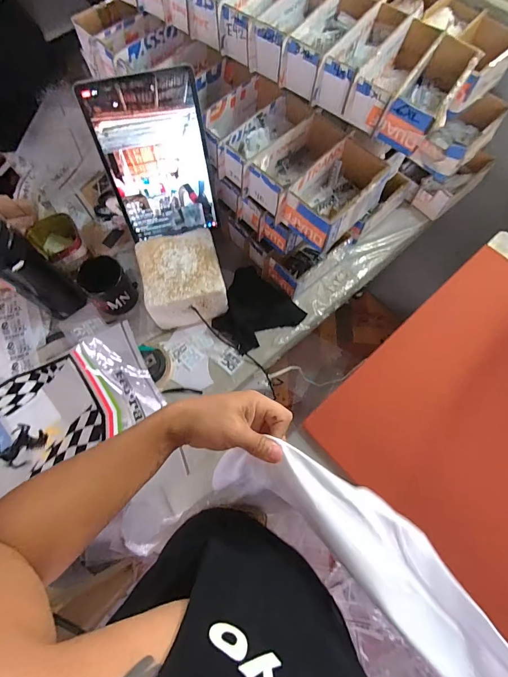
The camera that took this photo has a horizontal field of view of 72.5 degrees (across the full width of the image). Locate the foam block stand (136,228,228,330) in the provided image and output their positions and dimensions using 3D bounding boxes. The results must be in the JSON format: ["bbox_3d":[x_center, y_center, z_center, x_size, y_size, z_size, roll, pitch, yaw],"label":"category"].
[{"bbox_3d":[-0.128,-0.102,0.652,0.141,0.111,0.148,-13,71,-5],"label":"foam block stand"}]

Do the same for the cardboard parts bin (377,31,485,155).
[{"bbox_3d":[0.264,-0.365,0.527,0.078,0.081,0.160,31,73,11],"label":"cardboard parts bin"}]

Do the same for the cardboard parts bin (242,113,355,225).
[{"bbox_3d":[0.080,-0.292,0.577,0.194,0.071,0.083,-43,76,-14],"label":"cardboard parts bin"}]

